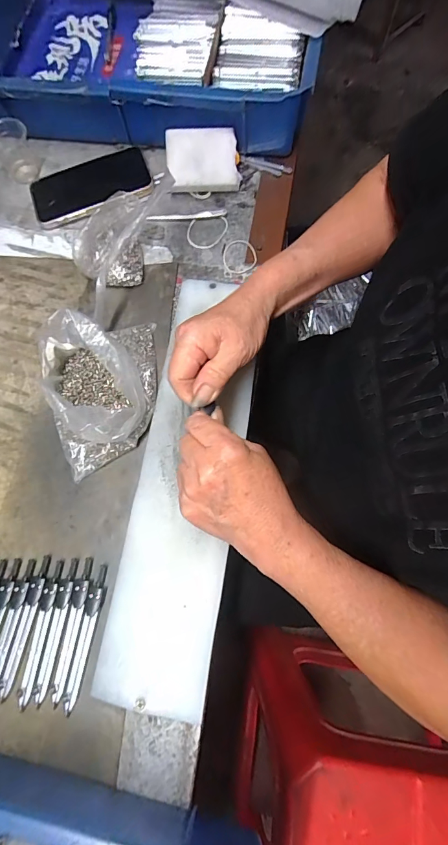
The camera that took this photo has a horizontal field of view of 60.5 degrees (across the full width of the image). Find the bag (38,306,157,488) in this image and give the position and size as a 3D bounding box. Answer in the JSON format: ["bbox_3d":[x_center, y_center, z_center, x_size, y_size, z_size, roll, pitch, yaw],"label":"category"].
[{"bbox_3d":[-0.118,-0.032,0.372,0.099,0.055,0.143,-8,71,-1],"label":"bag"}]

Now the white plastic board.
[{"bbox_3d":[-0.033,0.041,0.367,0.095,0.015,0.398,7,74,6],"label":"white plastic board"}]

